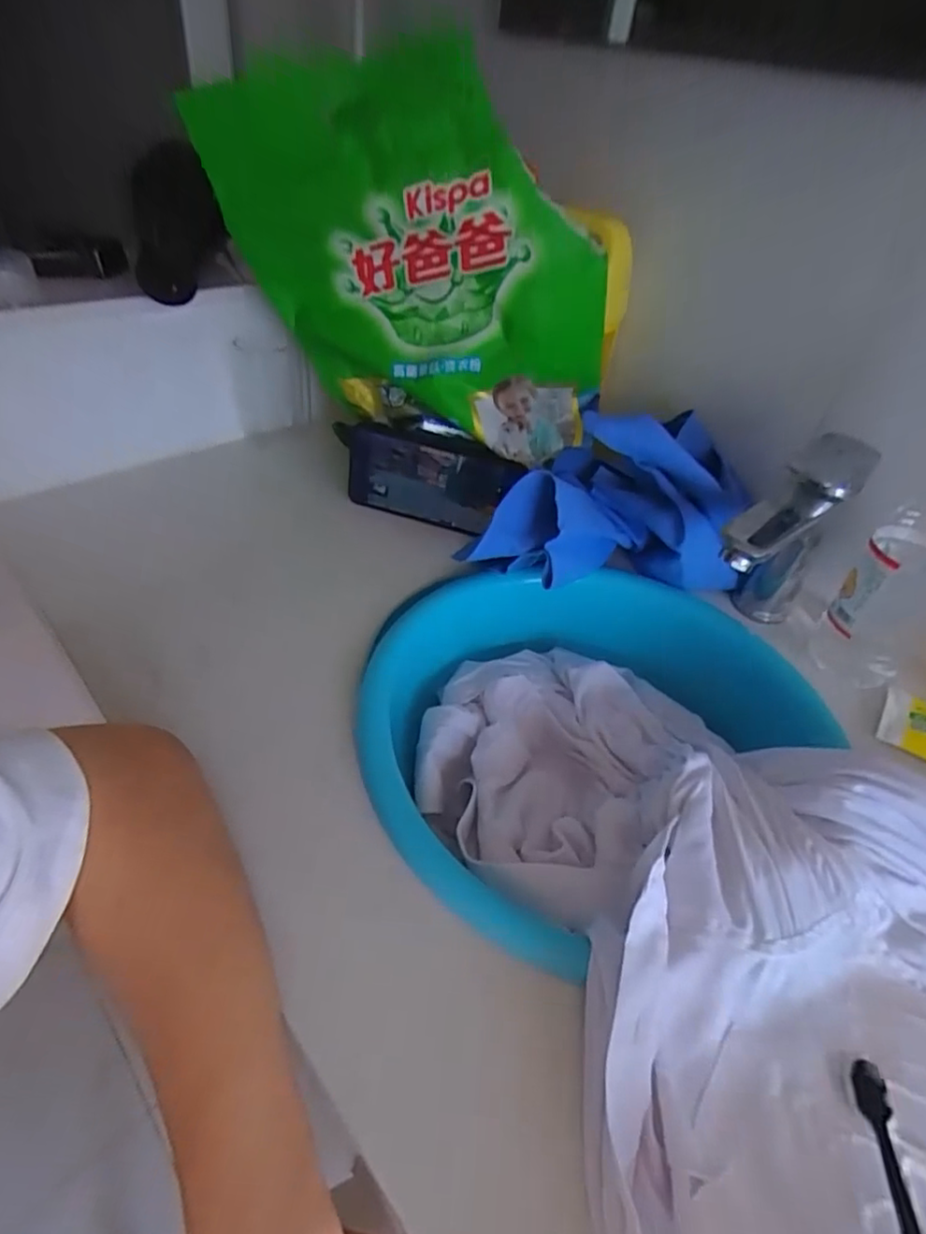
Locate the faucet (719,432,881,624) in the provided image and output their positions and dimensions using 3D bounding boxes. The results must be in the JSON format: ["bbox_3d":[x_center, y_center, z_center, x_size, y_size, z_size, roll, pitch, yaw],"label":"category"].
[{"bbox_3d":[0.234,-0.048,0.477,0.051,0.161,0.158,36,50,28],"label":"faucet"}]

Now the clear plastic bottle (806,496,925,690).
[{"bbox_3d":[0.326,-0.041,0.442,0.072,0.211,0.057,36,50,28],"label":"clear plastic bottle"}]

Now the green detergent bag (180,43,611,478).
[{"bbox_3d":[-0.036,-0.280,0.513,0.315,0.248,0.098,16,44,10],"label":"green detergent bag"}]

